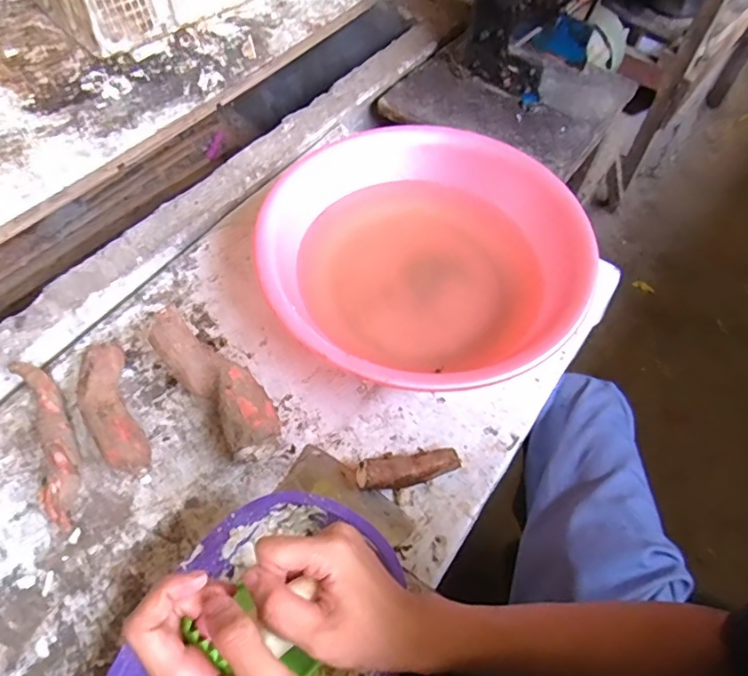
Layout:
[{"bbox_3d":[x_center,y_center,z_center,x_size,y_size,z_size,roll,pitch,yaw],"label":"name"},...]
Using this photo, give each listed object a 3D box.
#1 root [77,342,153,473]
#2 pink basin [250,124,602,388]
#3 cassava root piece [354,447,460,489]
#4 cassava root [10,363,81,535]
[{"bbox_3d":[-0.311,0.084,0.611,0.053,0.044,0.170,-24,65,-15],"label":"root"},{"bbox_3d":[0.054,-0.100,0.675,0.377,0.123,0.400,1,61,-2],"label":"pink basin"},{"bbox_3d":[0.039,0.151,0.583,0.114,0.036,0.034,-7,61,-6],"label":"cassava root piece"},{"bbox_3d":[-0.377,0.111,0.597,0.040,0.034,0.225,-26,65,-16],"label":"cassava root"}]

